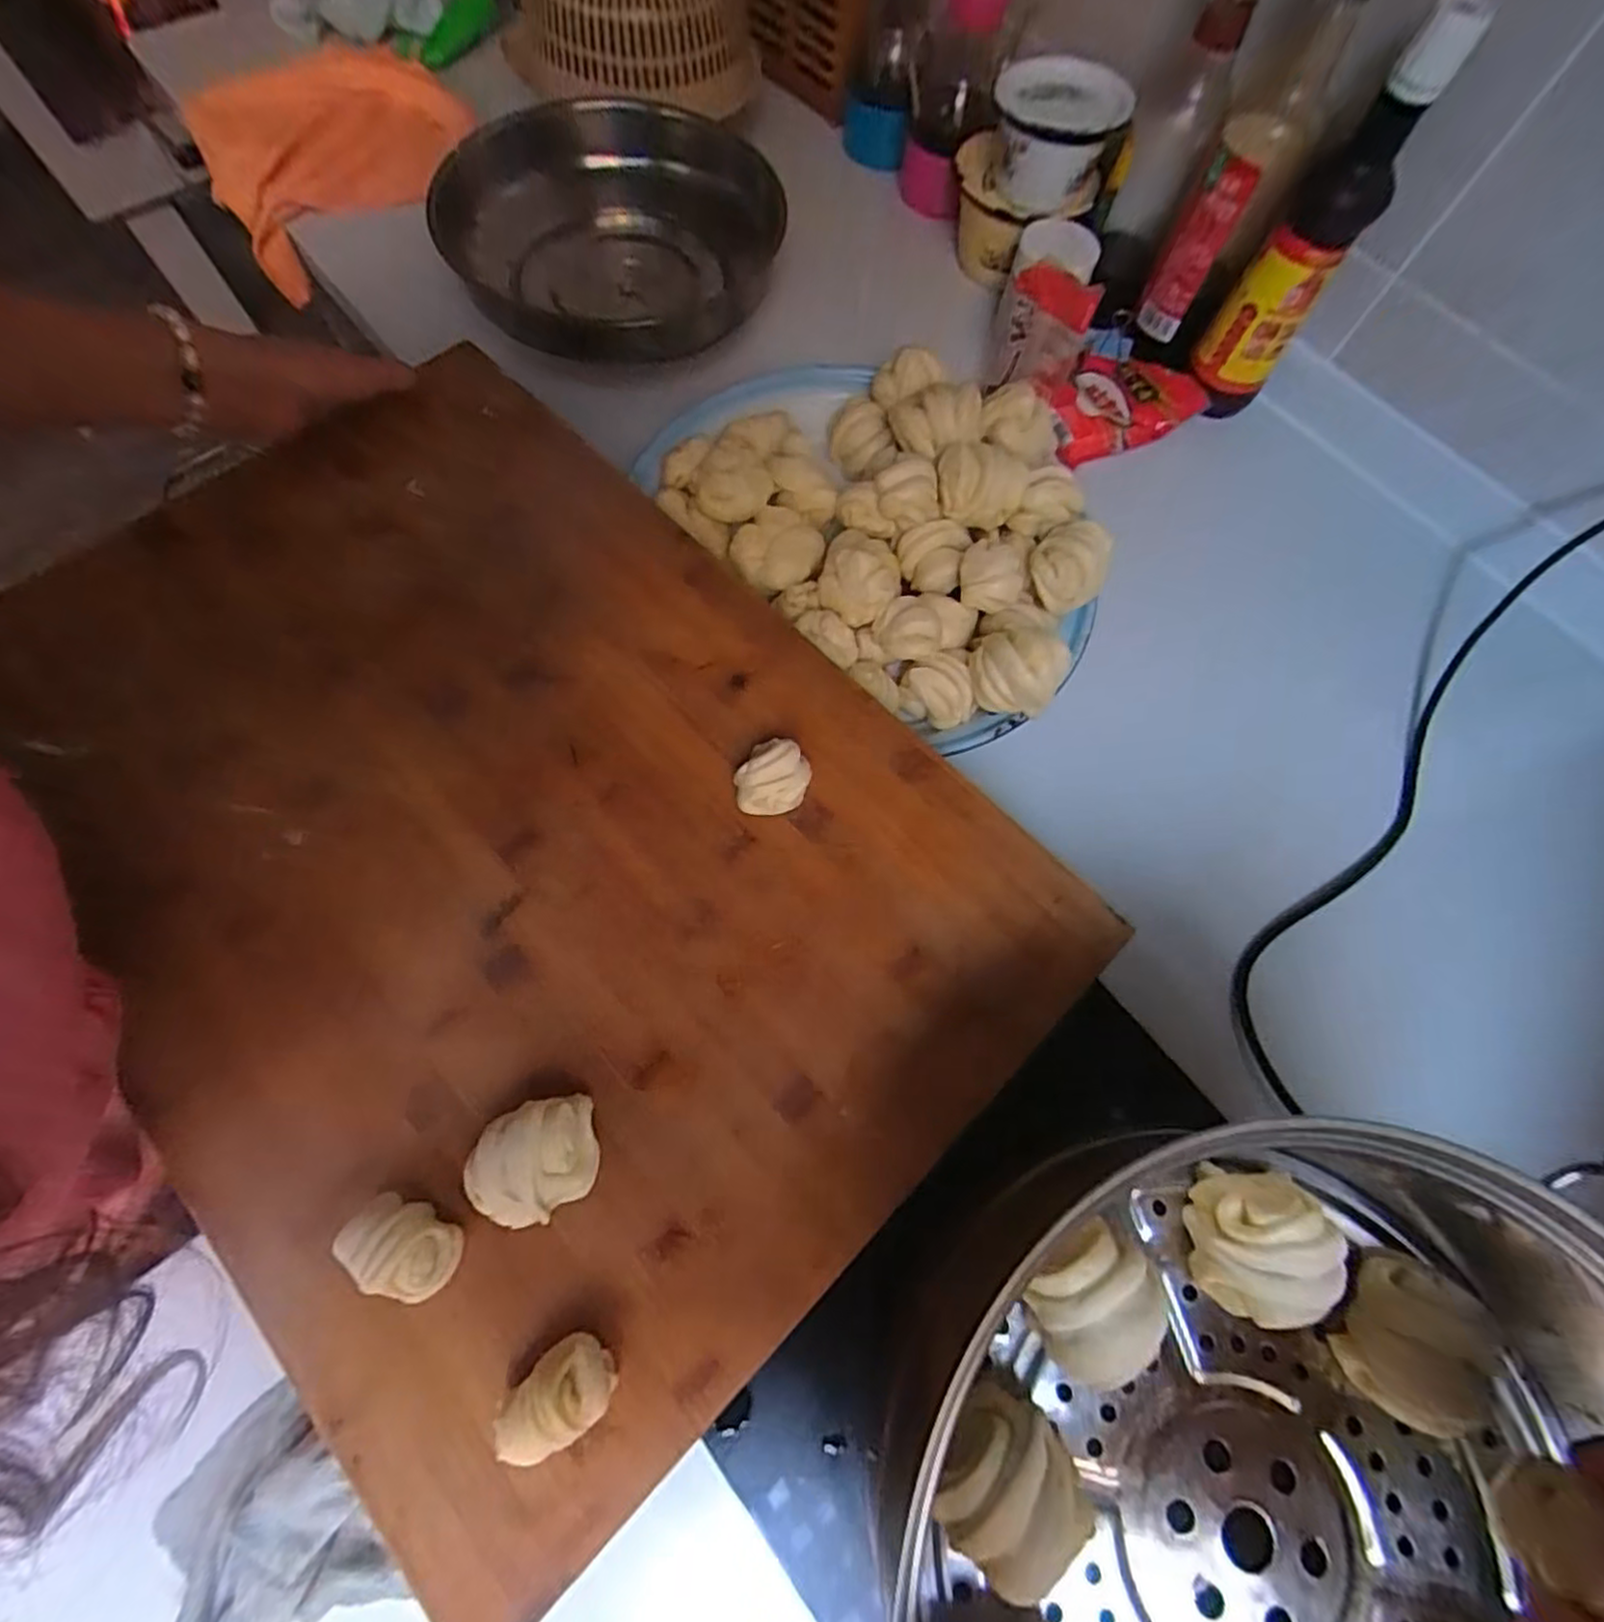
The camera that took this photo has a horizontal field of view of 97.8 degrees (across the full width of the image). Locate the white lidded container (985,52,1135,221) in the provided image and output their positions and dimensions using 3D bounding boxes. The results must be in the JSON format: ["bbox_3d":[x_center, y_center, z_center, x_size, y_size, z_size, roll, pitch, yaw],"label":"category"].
[{"bbox_3d":[0.201,-0.544,0.567,0.104,0.072,0.106,18,71,2],"label":"white lidded container"}]

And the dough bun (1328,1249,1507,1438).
[{"bbox_3d":[0.215,0.188,0.250,0.036,0.033,0.048,27,70,7],"label":"dough bun"}]

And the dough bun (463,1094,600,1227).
[{"bbox_3d":[-0.115,0.152,0.302,0.049,0.033,0.045,-13,73,-8],"label":"dough bun"}]

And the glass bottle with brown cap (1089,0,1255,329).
[{"bbox_3d":[0.276,-0.502,0.537,0.057,0.224,0.065,23,72,3],"label":"glass bottle with brown cap"}]

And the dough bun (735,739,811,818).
[{"bbox_3d":[-0.016,-0.015,0.369,0.039,0.032,0.031,-35,78,-14],"label":"dough bun"}]

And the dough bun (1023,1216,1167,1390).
[{"bbox_3d":[0.101,0.172,0.250,0.043,0.035,0.038,-40,79,-15],"label":"dough bun"}]

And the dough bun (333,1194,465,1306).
[{"bbox_3d":[-0.166,0.182,0.292,0.047,0.027,0.030,16,69,4],"label":"dough bun"}]

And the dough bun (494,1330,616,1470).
[{"bbox_3d":[-0.097,0.231,0.275,0.043,0.023,0.030,-35,75,-15],"label":"dough bun"}]

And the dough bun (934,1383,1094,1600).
[{"bbox_3d":[0.066,0.221,0.232,0.047,0.029,0.043,1,72,-4],"label":"dough bun"}]

